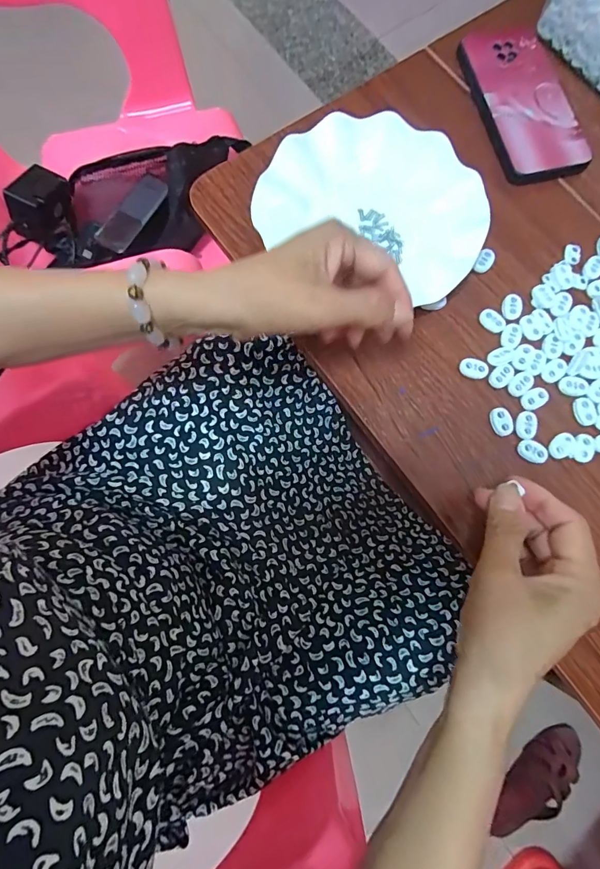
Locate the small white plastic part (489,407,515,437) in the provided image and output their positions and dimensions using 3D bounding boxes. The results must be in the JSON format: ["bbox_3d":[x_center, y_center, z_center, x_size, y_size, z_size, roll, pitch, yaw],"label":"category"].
[{"bbox_3d":[0.160,-0.010,0.330,0.016,0.006,0.022,-14,78,-3],"label":"small white plastic part"}]

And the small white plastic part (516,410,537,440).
[{"bbox_3d":[0.179,-0.008,0.327,0.016,0.004,0.024,7,78,1],"label":"small white plastic part"}]

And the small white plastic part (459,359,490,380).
[{"bbox_3d":[0.142,-0.054,0.339,0.023,0.006,0.015,12,78,2],"label":"small white plastic part"}]

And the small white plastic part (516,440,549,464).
[{"bbox_3d":[0.182,0.013,0.323,0.023,0.004,0.015,28,79,6],"label":"small white plastic part"}]

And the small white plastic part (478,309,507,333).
[{"bbox_3d":[0.162,-0.096,0.348,0.016,0.005,0.023,-39,81,-8],"label":"small white plastic part"}]

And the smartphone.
[{"bbox_3d":[0.212,-0.317,0.391,0.087,0.008,0.165,-12,78,-3],"label":"smartphone"}]

